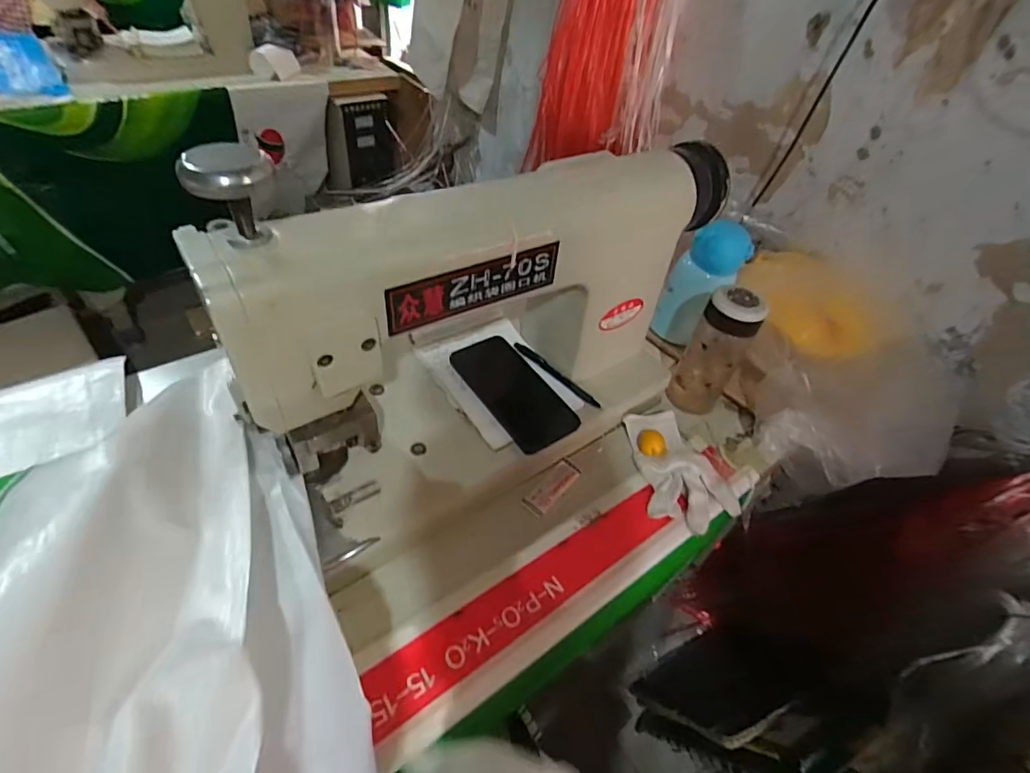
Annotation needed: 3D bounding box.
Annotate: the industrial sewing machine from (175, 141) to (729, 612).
[{"bbox_3d":[0.003,-0.057,0.521,0.498,0.307,0.240,-21,53,-24],"label":"industrial sewing machine"}]

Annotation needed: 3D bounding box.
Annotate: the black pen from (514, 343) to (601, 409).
[{"bbox_3d":[0.050,-0.017,0.616,0.016,0.007,0.132,-33,58,-31],"label":"black pen"}]

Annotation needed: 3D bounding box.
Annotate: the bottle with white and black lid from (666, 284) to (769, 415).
[{"bbox_3d":[0.258,-0.056,0.636,0.067,0.150,0.071,26,50,18],"label":"bottle with white and black lid"}]

